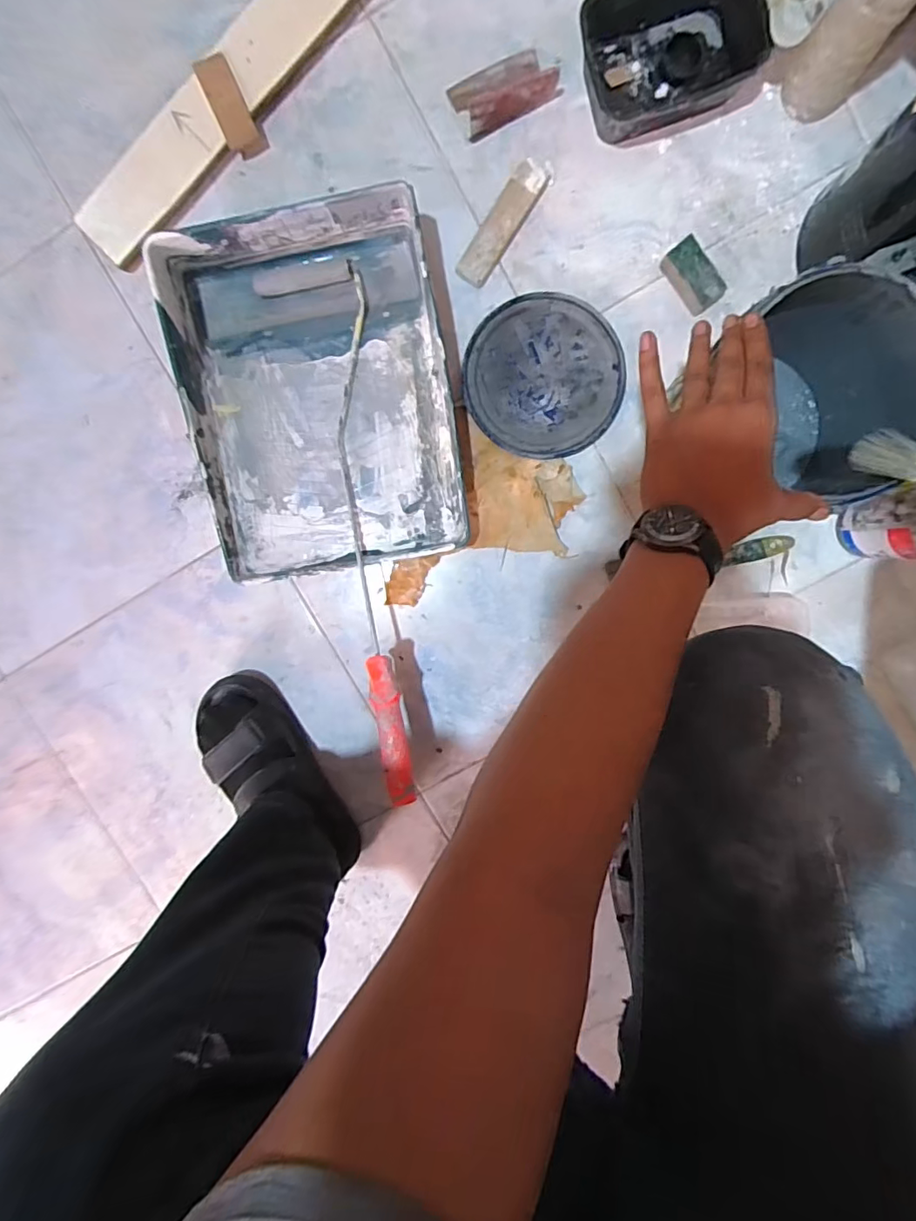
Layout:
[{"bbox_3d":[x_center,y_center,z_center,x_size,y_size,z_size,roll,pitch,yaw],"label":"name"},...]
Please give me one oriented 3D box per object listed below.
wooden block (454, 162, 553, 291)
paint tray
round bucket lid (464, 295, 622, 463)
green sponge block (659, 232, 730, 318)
[{"bbox_3d":[0.050,-0.429,0.577,0.038,0.015,0.138,34,97,-3],"label":"wooden block"},{"bbox_3d":[-0.149,-0.228,0.578,0.277,0.075,0.353,-10,97,3],"label":"paint tray"},{"bbox_3d":[0.097,-0.263,0.589,0.172,0.018,0.171,0,98,2],"label":"round bucket lid"},{"bbox_3d":[0.257,-0.364,0.570,0.037,0.030,0.072,-36,95,6],"label":"green sponge block"}]

